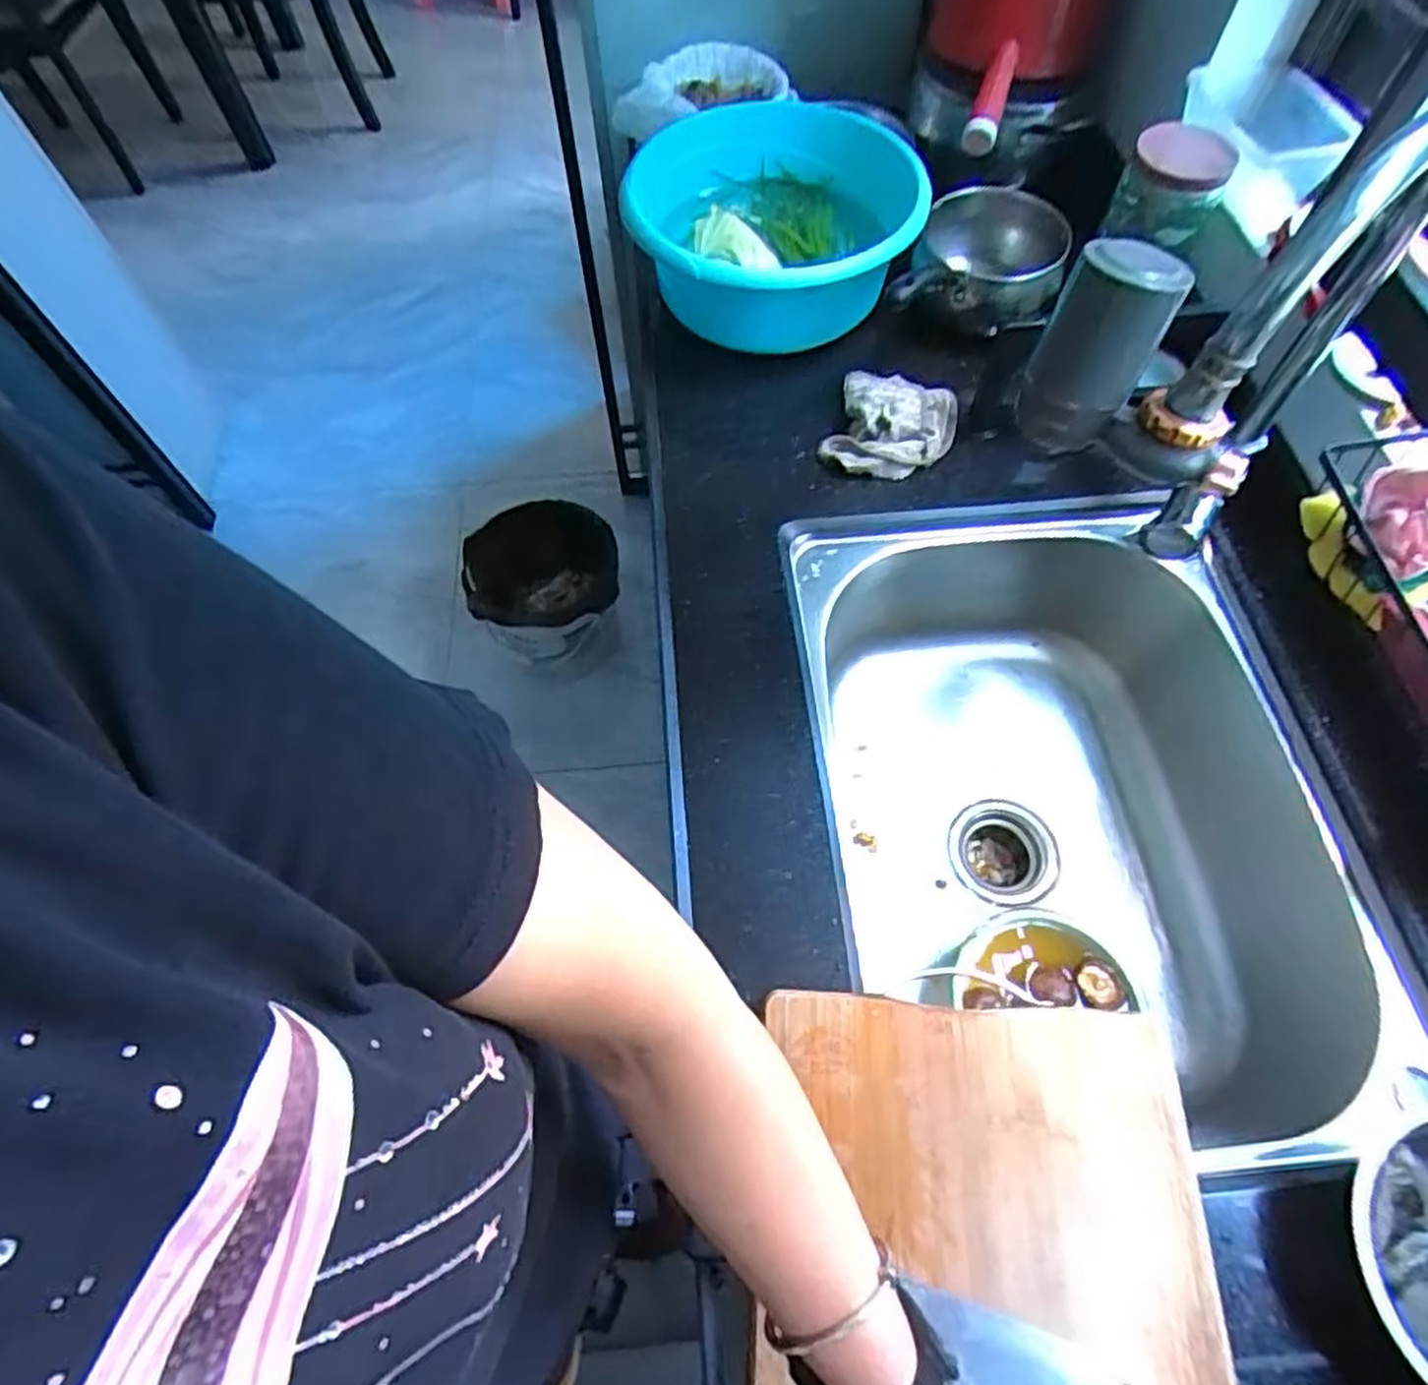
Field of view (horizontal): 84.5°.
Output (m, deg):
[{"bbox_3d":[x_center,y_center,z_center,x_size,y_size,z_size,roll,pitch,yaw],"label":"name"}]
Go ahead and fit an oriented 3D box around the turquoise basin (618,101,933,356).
[{"bbox_3d":[0.063,-0.514,0.892,0.319,0.135,0.310,0,62,1],"label":"turquoise basin"}]

